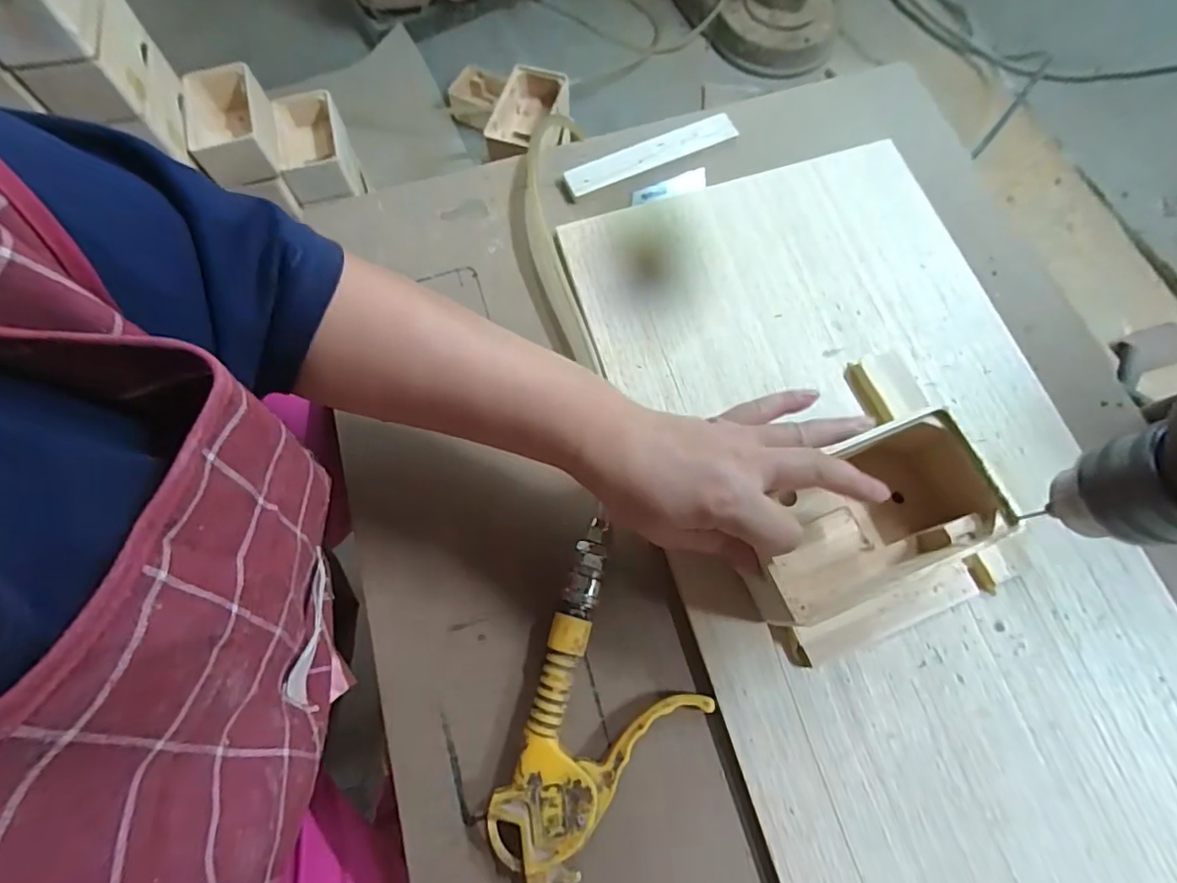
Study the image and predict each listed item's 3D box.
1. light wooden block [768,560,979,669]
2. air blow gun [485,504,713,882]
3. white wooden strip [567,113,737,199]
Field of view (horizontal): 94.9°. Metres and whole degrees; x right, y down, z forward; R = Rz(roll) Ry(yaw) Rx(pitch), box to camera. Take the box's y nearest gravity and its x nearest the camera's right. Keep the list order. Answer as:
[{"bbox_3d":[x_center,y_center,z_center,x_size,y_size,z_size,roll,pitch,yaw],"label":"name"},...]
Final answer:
[{"bbox_3d":[0.159,0.096,0.297,0.111,0.012,0.026,-18,73,-3],"label":"light wooden block"},{"bbox_3d":[0.003,0.171,0.279,0.086,0.019,0.248,17,74,7],"label":"air blow gun"},{"bbox_3d":[0.046,-0.217,0.408,0.132,0.005,0.024,-24,73,-5],"label":"white wooden strip"}]

